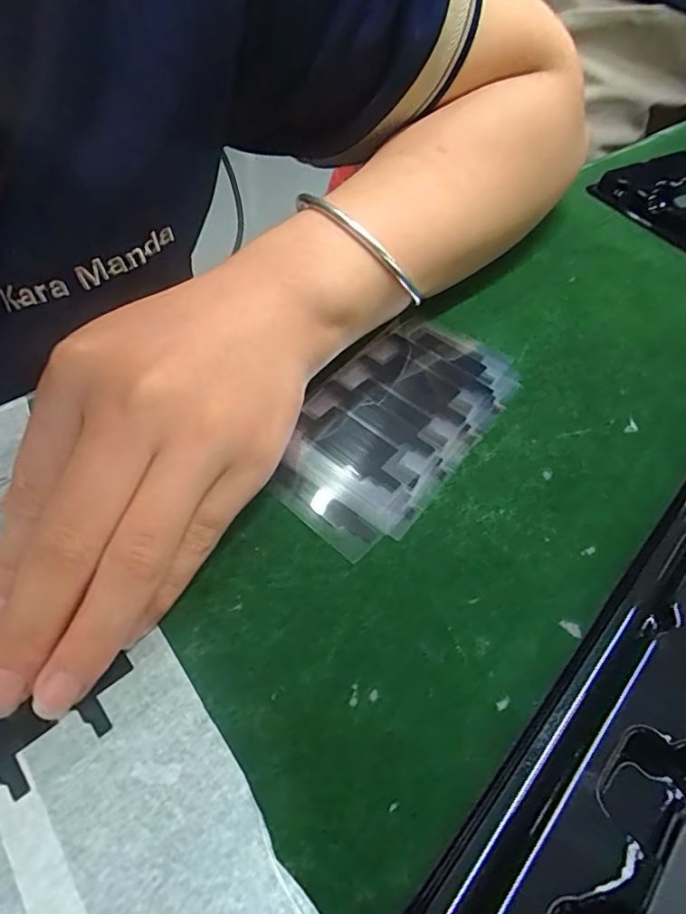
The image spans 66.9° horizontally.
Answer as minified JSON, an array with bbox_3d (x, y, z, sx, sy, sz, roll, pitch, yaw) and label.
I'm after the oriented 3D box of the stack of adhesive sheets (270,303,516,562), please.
[{"bbox_3d":[0.019,-0.017,0.203,0.063,0.004,0.114,32,58,21],"label":"stack of adhesive sheets"}]

